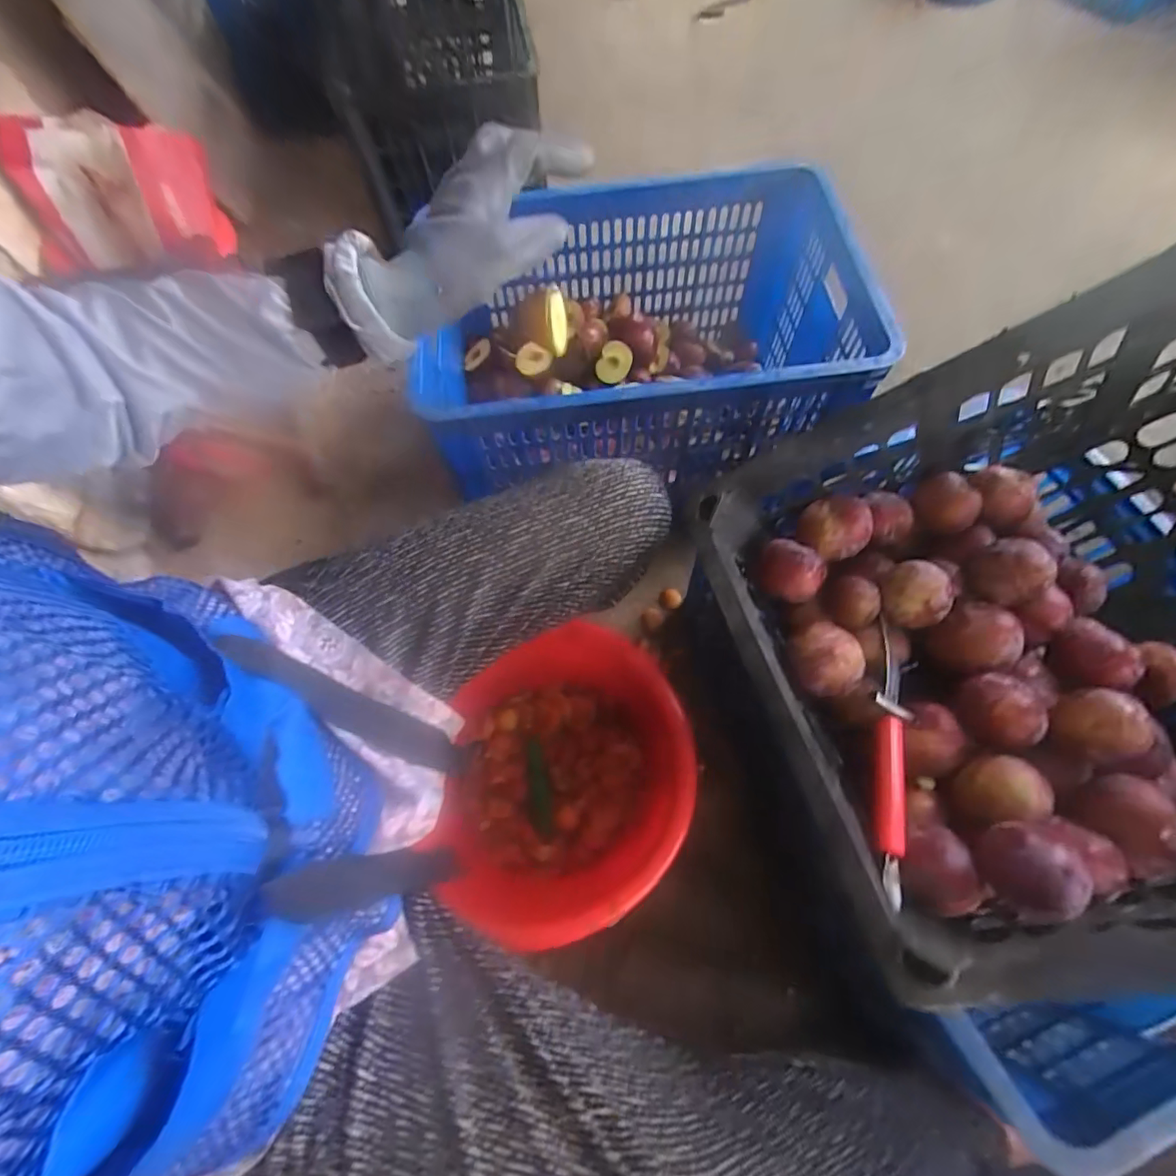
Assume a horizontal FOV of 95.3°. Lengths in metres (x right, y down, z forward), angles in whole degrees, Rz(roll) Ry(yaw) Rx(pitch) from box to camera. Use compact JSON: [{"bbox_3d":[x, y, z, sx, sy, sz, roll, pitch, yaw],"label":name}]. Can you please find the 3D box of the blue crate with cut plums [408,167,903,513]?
[{"bbox_3d":[0.079,-0.336,0.755,0.578,0.249,0.382,-7,67,0],"label":"blue crate with cut plums"}]

